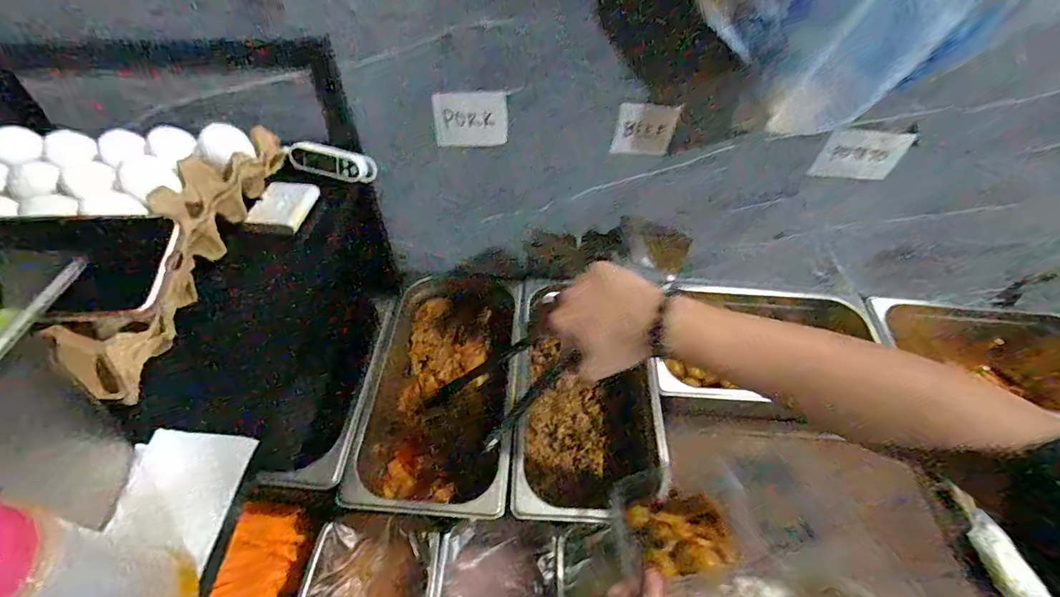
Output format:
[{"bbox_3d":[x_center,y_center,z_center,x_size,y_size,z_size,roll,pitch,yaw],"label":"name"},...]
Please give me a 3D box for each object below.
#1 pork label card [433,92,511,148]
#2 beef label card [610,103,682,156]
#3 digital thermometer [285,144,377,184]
[{"bbox_3d":[-0.062,-0.188,0.491,0.075,0.059,0.009,1,51,-3],"label":"pork label card"},{"bbox_3d":[0.122,-0.179,0.493,0.061,0.057,0.007,9,51,3],"label":"beef label card"},{"bbox_3d":[-0.206,-0.140,0.482,0.088,0.018,0.029,11,94,-7],"label":"digital thermometer"}]

